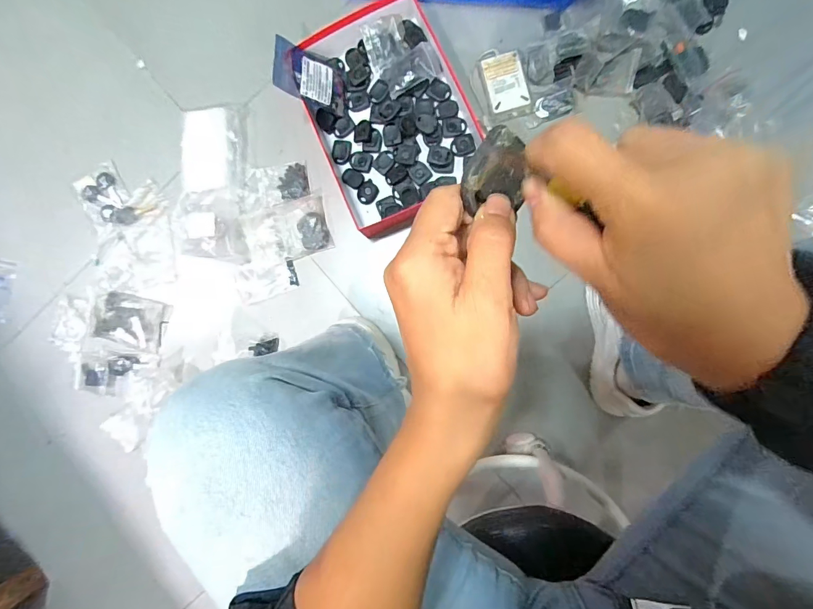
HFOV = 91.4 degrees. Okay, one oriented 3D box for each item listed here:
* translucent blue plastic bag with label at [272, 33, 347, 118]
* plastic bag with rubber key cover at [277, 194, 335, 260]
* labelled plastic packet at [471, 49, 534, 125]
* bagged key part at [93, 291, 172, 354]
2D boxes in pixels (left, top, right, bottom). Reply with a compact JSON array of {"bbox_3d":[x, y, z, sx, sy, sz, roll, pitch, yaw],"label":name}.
[{"bbox_3d":[-0.151,-0.365,0.640,0.011,0.120,0.092,-16,69,51],"label":"translucent blue plastic bag with label"},{"bbox_3d":[-0.177,-0.132,0.675,0.084,0.013,0.093,-16,87,7],"label":"plastic bag with rubber key cover"},{"bbox_3d":[0.152,-0.352,0.636,0.079,0.007,0.116,-20,86,7],"label":"labelled plastic packet"},{"bbox_3d":[-0.494,0.030,0.711,0.120,0.027,0.092,17,91,8],"label":"bagged key part"}]

